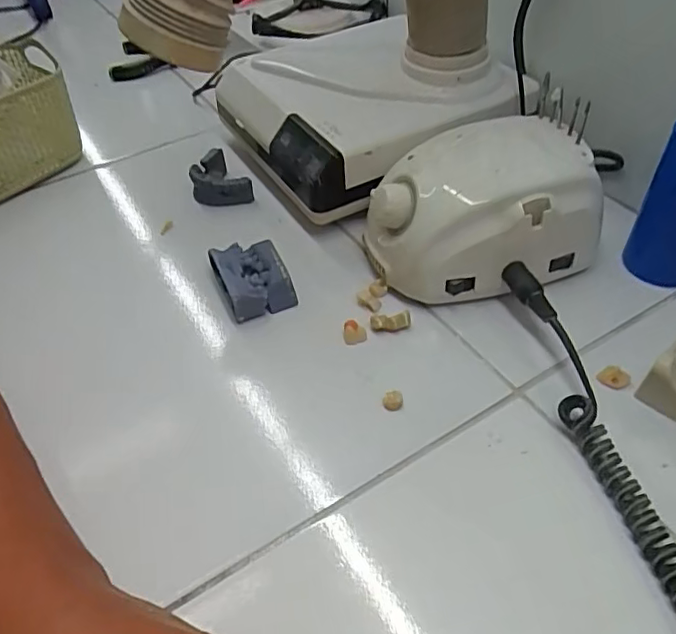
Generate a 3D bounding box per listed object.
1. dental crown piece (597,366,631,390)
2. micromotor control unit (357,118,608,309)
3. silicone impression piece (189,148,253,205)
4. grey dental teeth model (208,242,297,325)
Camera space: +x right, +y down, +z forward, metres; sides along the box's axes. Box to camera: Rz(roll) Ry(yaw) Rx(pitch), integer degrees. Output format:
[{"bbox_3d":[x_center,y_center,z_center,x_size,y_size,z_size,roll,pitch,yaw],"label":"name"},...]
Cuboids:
[{"bbox_3d":[0.160,0.036,0.334,0.016,0.011,0.010,21,53,23],"label":"dental crown piece"},{"bbox_3d":[0.092,-0.070,0.387,0.140,0.081,0.097,-16,48,-10],"label":"micromotor control unit"},{"bbox_3d":[-0.103,-0.119,0.492,0.045,0.024,0.058,-21,49,-13],"label":"silicone impression piece"},{"bbox_3d":[-0.058,-0.026,0.393,0.043,0.028,0.051,-21,49,-14],"label":"grey dental teeth model"}]

